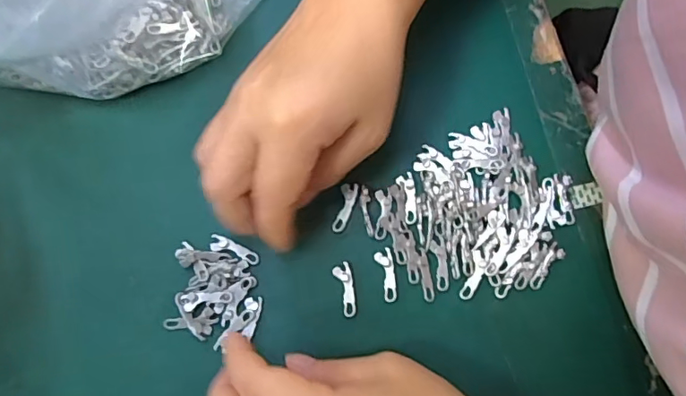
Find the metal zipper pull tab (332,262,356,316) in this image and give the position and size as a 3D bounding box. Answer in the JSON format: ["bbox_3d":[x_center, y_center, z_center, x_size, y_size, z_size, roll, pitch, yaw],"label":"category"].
[{"bbox_3d":[0.002,0.050,0.279,0.010,0.004,0.029,-13,79,-3],"label":"metal zipper pull tab"}]

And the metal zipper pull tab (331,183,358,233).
[{"bbox_3d":[0.001,0.005,0.288,0.009,0.004,0.029,17,79,3],"label":"metal zipper pull tab"}]

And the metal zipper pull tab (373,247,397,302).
[{"bbox_3d":[0.024,0.042,0.281,0.009,0.004,0.028,-13,79,-3],"label":"metal zipper pull tab"}]

